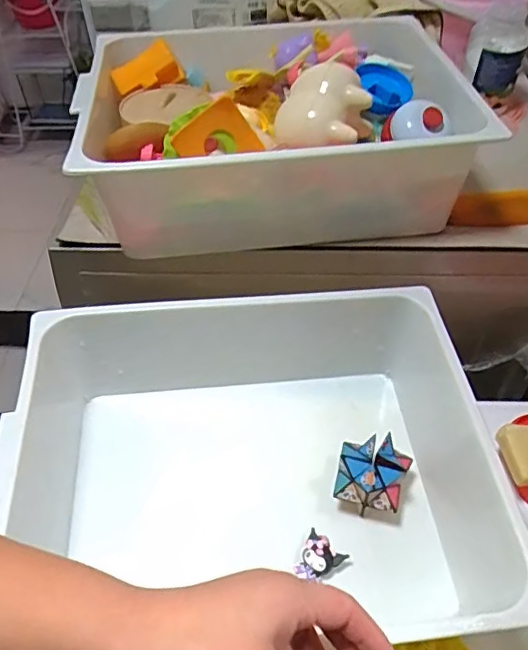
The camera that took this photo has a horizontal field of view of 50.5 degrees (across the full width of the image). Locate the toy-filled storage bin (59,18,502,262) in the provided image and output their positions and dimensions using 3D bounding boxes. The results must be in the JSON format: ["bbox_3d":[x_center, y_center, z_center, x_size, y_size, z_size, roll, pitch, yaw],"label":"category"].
[{"bbox_3d":[0.008,-0.194,0.575,0.369,0.138,0.288,-9,48,-6],"label":"toy-filled storage bin"}]

